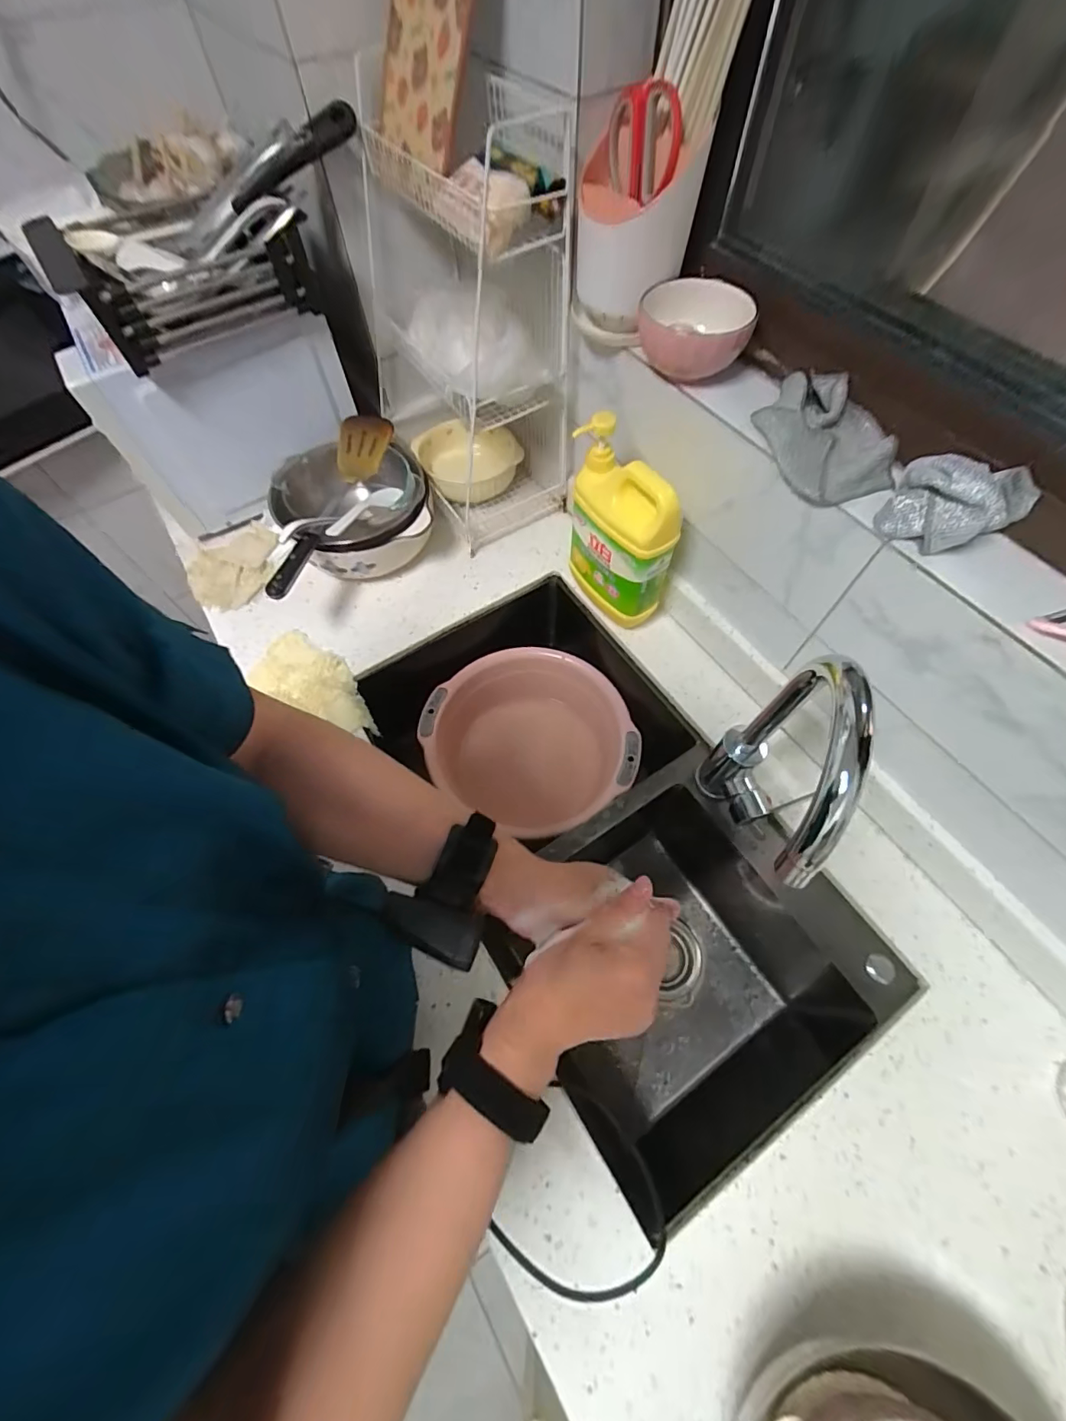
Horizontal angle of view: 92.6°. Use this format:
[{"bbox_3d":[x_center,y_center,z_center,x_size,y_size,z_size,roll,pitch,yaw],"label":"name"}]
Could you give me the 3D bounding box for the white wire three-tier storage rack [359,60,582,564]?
[{"bbox_3d":[-0.098,-0.529,0.715,0.209,0.439,0.350,-23,65,-10],"label":"white wire three-tier storage rack"}]

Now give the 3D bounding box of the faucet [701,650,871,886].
[{"bbox_3d":[0.198,0.081,0.469,0.074,0.299,0.173,31,68,16],"label":"faucet"}]

